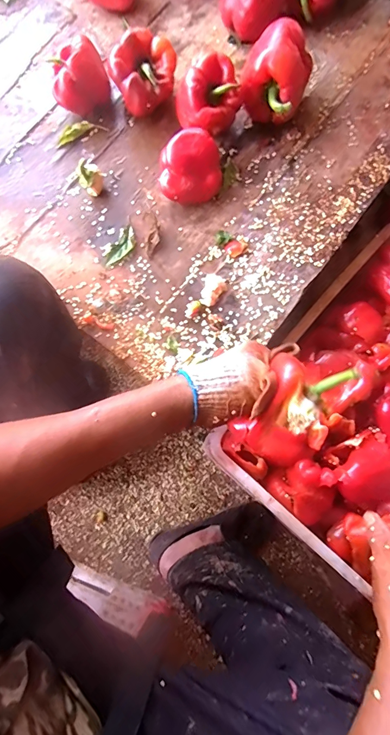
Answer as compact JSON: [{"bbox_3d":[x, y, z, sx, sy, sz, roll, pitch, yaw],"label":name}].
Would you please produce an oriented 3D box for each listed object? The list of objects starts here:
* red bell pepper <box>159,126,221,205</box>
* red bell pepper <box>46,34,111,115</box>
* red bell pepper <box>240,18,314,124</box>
[{"bbox_3d":[-0.006,-0.280,0.533,0.090,0.068,0.069,-16,76,-4],"label":"red bell pepper"},{"bbox_3d":[-0.172,-0.430,0.560,0.082,0.073,0.074,-20,77,-5],"label":"red bell pepper"},{"bbox_3d":[0.118,-0.419,0.546,0.086,0.098,0.094,0,78,0],"label":"red bell pepper"}]

